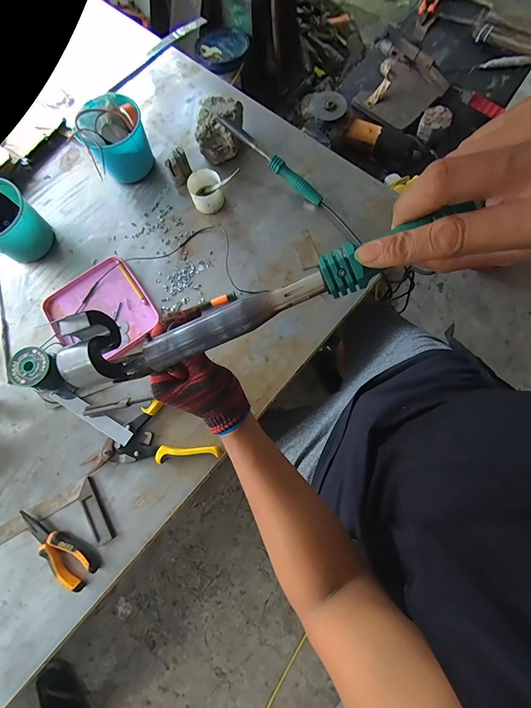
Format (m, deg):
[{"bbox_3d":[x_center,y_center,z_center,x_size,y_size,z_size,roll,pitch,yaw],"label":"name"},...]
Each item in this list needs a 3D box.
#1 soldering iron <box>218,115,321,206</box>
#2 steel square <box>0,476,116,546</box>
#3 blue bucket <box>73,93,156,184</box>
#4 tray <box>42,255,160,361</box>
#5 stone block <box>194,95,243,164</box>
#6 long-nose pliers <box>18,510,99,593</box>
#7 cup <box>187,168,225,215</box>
[{"bbox_3d":[0.009,-0.386,0.662,0.258,0.023,0.027,38,80,-3],"label":"soldering iron"},{"bbox_3d":[-0.382,0.314,0.557,0.243,0.011,0.109,-29,77,-5],"label":"steel square"},{"bbox_3d":[-0.299,-0.430,0.684,0.121,0.114,0.121,0,76,2],"label":"blue bucket"},{"bbox_3d":[-0.319,-0.081,0.650,0.183,0.019,0.194,-34,78,-6],"label":"tray"},{"bbox_3d":[-0.094,-0.469,0.704,0.087,0.074,0.105,3,76,3],"label":"stone block"},{"bbox_3d":[-0.345,0.314,0.546,0.155,0.019,0.049,39,80,10],"label":"long-nose pliers"},{"bbox_3d":[-0.119,-0.330,0.683,0.064,0.052,0.071,-22,76,-4],"label":"cup"}]

